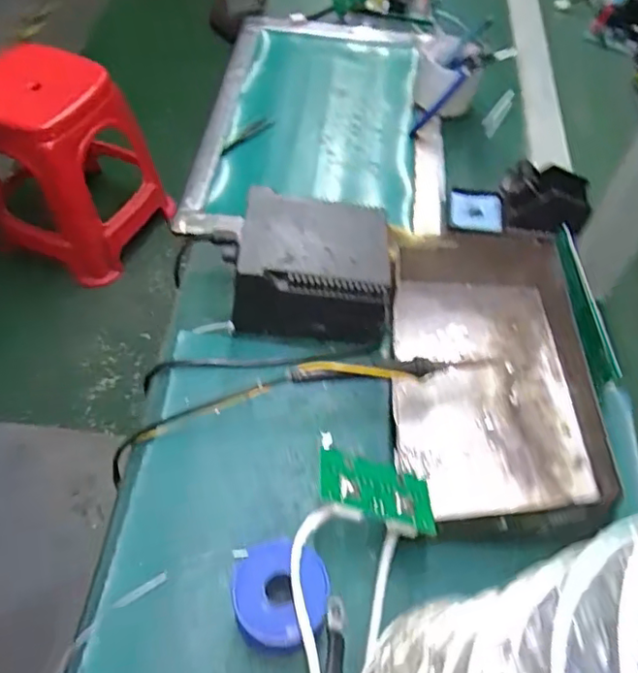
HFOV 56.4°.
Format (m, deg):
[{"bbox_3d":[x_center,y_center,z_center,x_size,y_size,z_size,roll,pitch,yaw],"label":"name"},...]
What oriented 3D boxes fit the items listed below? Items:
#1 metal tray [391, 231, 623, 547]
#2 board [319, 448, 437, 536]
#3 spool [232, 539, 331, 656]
[{"bbox_3d":[0.160,0.032,0.535,0.184,0.052,0.286,-1,56,-2],"label":"metal tray"},{"bbox_3d":[0.042,0.111,0.425,0.087,0.007,0.050,15,43,-20],"label":"board"},{"bbox_3d":[-0.024,0.187,0.421,0.065,0.062,0.067,1,56,-1],"label":"spool"}]

